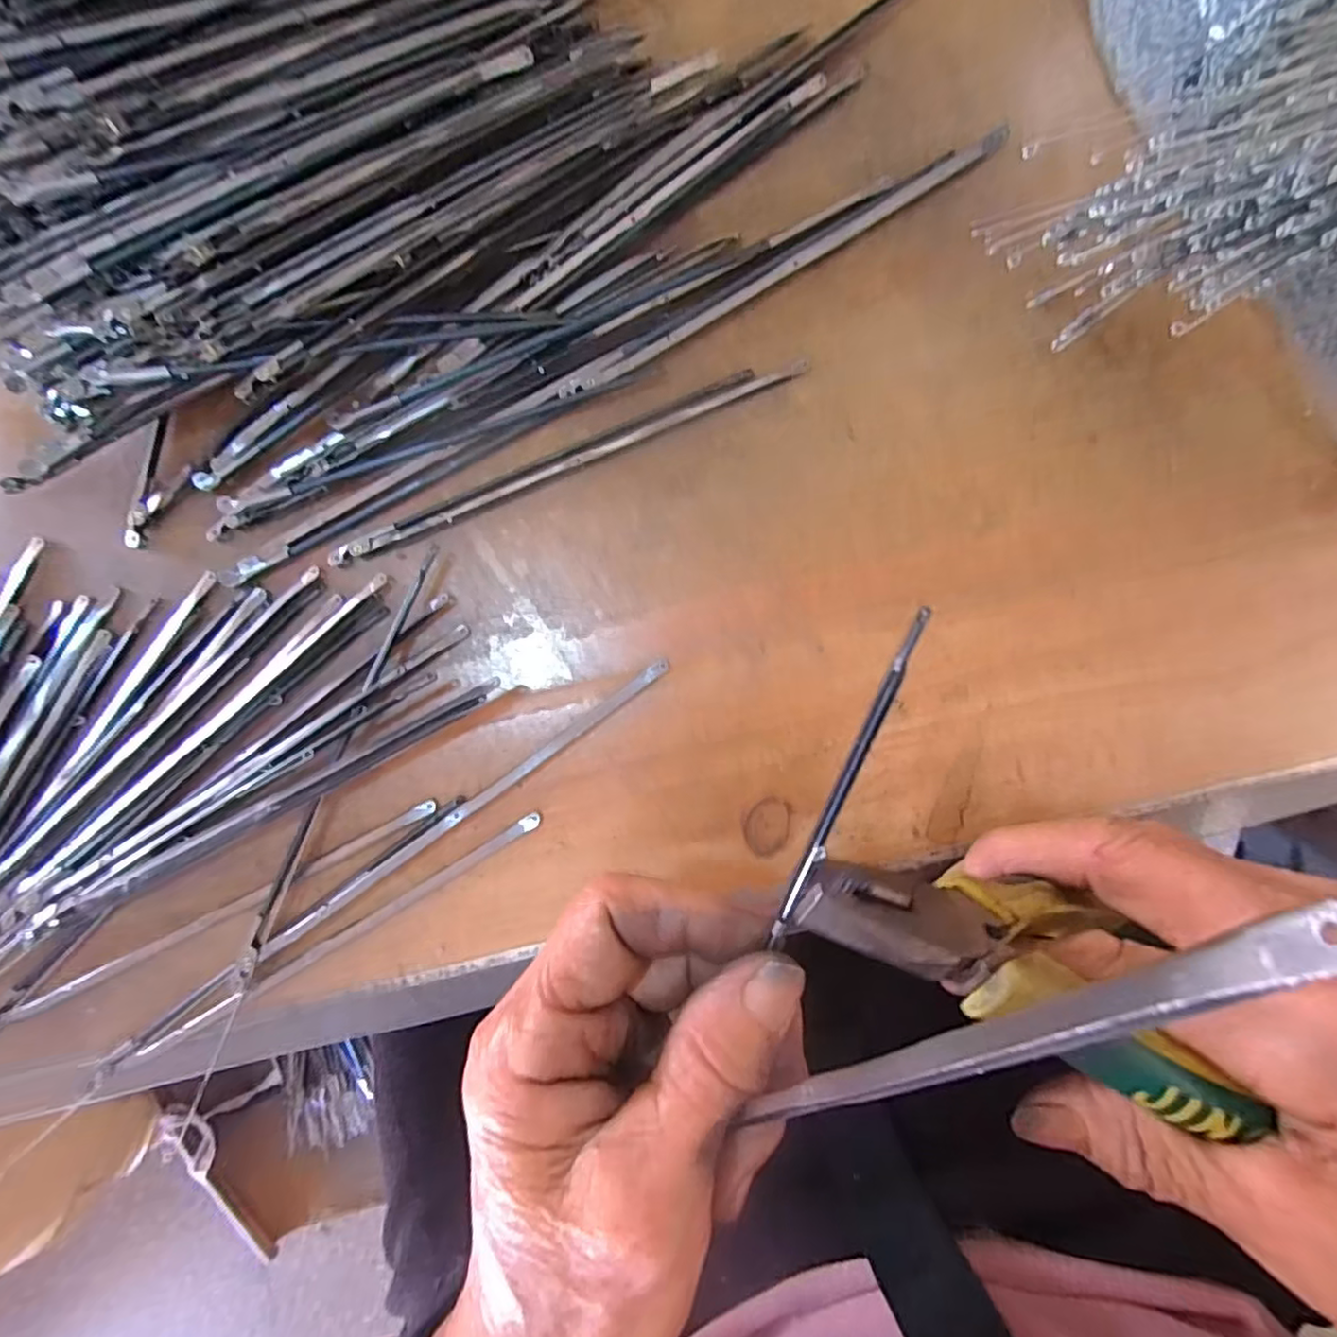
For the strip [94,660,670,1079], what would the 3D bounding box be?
[{"bbox_3d":[-0.101,0.072,0.230,0.245,0.009,0.009,-36,85,0],"label":"strip"}]

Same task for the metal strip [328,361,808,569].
[{"bbox_3d":[-0.039,-0.078,0.237,0.186,0.005,0.010,-23,85,1],"label":"metal strip"}]

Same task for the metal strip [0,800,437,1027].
[{"bbox_3d":[-0.169,0.092,0.234,0.184,0.005,0.006,-27,85,1],"label":"metal strip"}]

